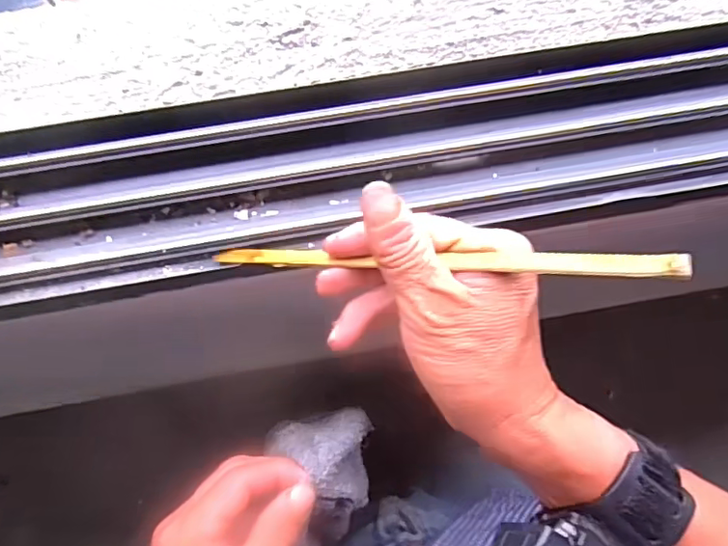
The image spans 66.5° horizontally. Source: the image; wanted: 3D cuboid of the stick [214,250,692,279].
[{"bbox_3d":[0.021,-0.006,0.266,0.232,0.015,0.012,2,70,30],"label":"stick"}]

